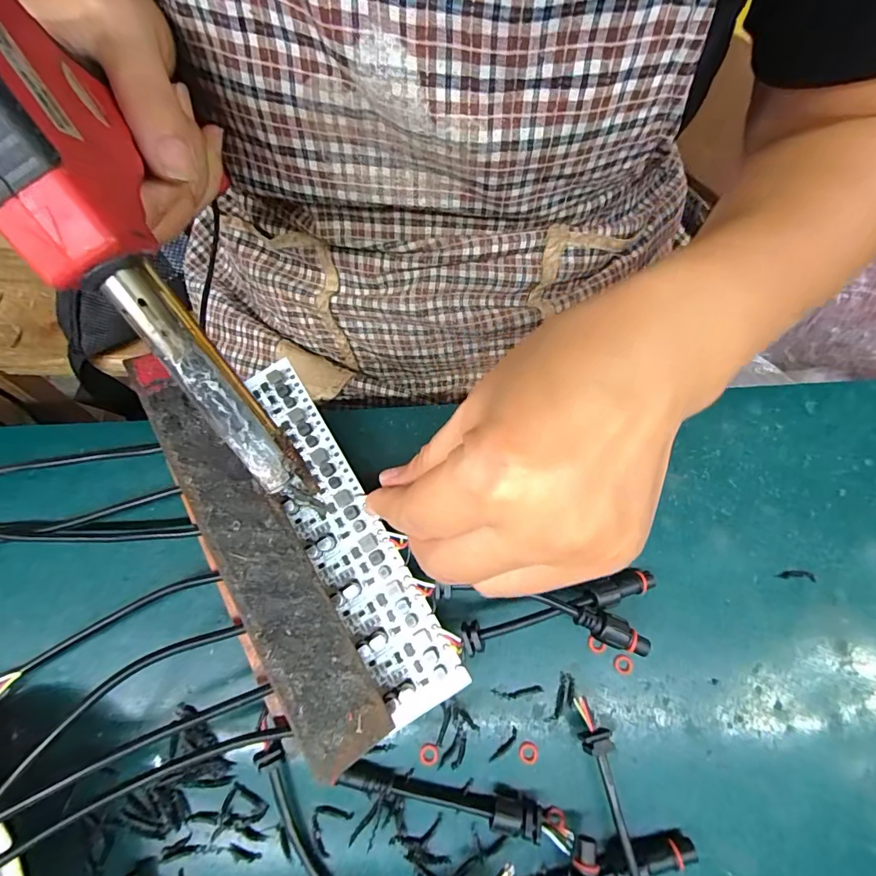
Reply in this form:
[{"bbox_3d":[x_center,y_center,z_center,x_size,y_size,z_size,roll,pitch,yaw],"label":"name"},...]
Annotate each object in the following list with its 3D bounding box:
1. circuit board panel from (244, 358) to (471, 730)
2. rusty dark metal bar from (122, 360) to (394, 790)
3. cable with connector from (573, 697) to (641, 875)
[{"bbox_3d":[-0.044,0.040,0.202,0.036,0.007,0.169,-27,77,-7],"label":"circuit board panel"},{"bbox_3d":[-0.076,0.040,0.180,0.033,0.004,0.181,-24,74,-30],"label":"rusty dark metal bar"},{"bbox_3d":[0.075,0.164,0.180,0.012,0.017,0.103,-13,74,-3],"label":"cable with connector"}]

